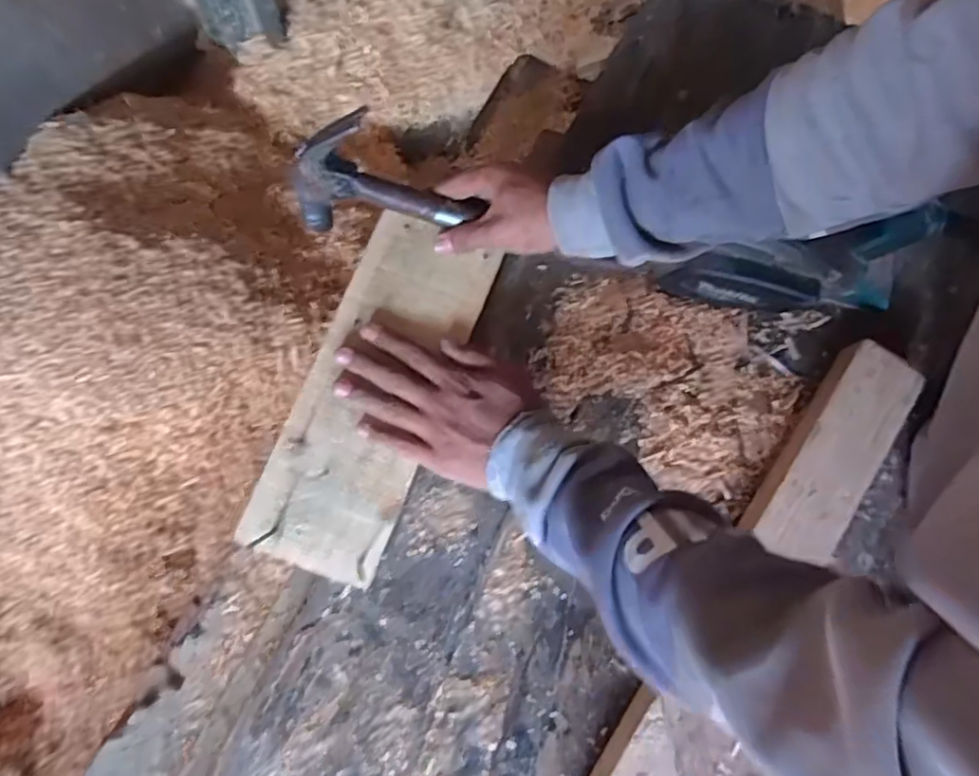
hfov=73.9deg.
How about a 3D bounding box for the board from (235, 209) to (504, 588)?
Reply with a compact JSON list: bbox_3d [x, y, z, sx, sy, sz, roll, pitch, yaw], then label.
[{"bbox_3d":[-0.088,0.001,0.502,0.102,0.019,0.276,20,78,4],"label":"board"}]

